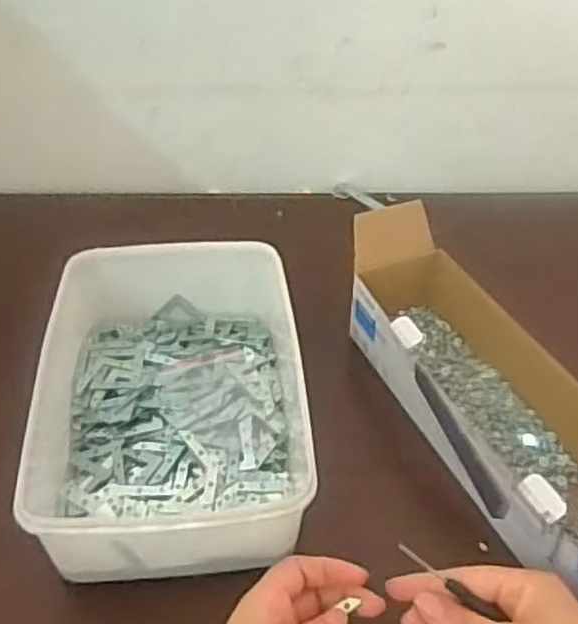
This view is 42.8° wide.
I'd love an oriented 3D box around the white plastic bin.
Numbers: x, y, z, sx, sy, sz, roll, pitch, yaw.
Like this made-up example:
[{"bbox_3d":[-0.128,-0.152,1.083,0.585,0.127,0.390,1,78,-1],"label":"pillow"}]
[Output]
[{"bbox_3d":[-0.083,0.054,0.537,0.178,0.071,0.281,-3,39,-5],"label":"white plastic bin"}]

